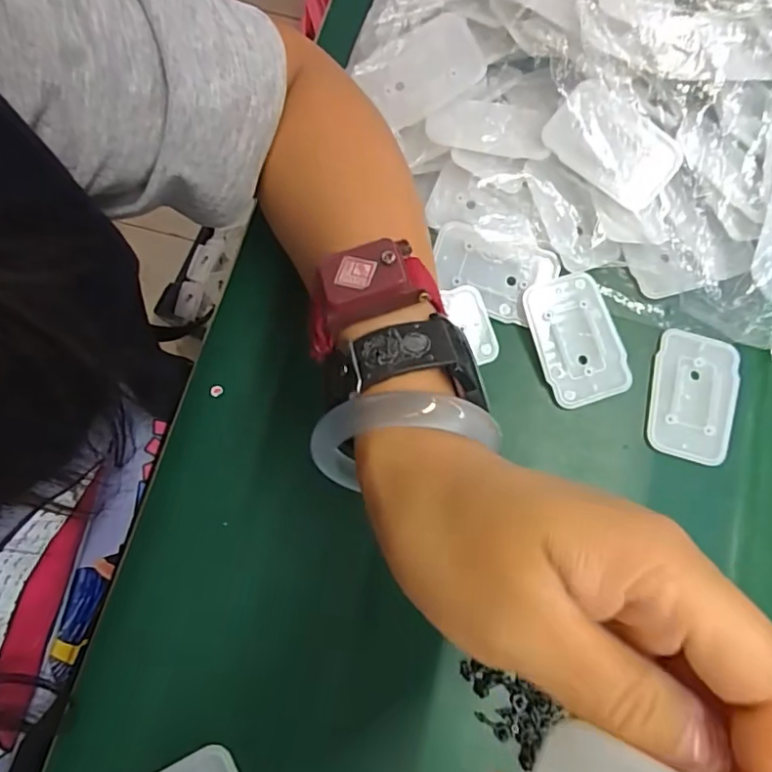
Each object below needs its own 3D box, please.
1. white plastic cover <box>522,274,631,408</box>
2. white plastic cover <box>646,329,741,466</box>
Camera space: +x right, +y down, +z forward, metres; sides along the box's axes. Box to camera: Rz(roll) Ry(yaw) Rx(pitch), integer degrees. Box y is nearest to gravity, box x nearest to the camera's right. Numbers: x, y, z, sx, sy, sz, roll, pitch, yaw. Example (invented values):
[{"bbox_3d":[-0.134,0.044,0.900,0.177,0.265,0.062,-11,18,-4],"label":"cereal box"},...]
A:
[{"bbox_3d":[0.104,-0.025,0.296,0.044,0.012,0.067,-16,77,-6],"label":"white plastic cover"},{"bbox_3d":[0.166,0.006,0.294,0.046,0.007,0.067,15,76,2],"label":"white plastic cover"}]

